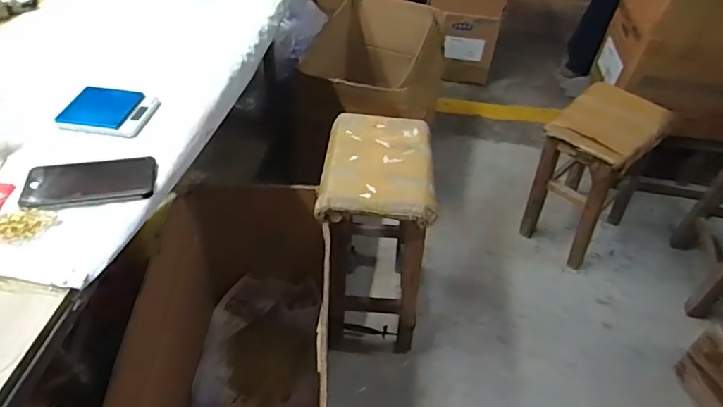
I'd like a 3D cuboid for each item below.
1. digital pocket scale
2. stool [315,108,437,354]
[{"bbox_3d":[-0.402,-0.150,0.788,0.129,0.019,0.097,8,45,3],"label":"digital pocket scale"},{"bbox_3d":[0.021,0.076,1.250,0.260,0.507,0.369,3,45,-2],"label":"stool"}]

